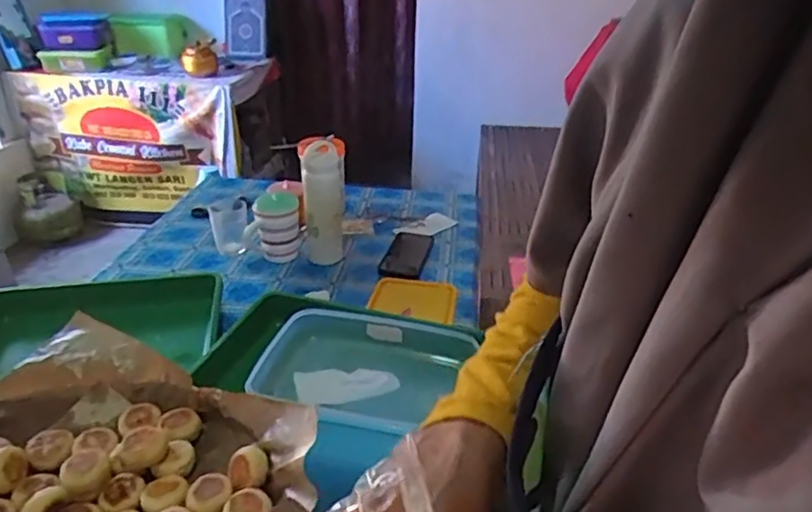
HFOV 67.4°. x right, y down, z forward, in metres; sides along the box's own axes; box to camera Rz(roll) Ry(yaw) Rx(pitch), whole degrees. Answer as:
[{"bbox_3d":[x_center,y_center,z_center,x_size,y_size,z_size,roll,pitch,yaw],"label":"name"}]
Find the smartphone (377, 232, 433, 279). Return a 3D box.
[{"bbox_3d":[0.002,-0.003,1.176,0.080,0.012,0.178,8,30,13],"label":"smartphone"}]

